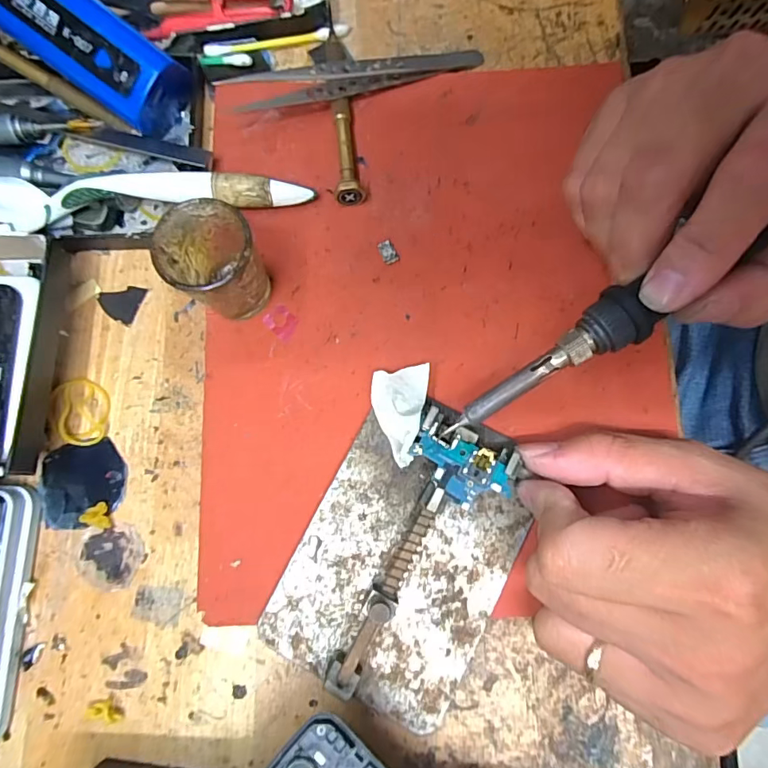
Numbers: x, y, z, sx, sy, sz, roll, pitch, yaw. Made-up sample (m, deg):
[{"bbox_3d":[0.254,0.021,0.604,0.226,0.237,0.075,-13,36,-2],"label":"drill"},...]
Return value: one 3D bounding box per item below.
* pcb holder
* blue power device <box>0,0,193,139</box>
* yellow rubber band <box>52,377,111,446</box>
[{"bbox_3d":[0.009,0.066,0.188,0.079,0.017,0.114,27,81,6],"label":"pcb holder"},{"bbox_3d":[-0.153,-0.166,0.207,0.129,0.035,0.040,34,81,-17],"label":"blue power device"},{"bbox_3d":[-0.137,0.012,0.216,0.024,0.004,0.031,-20,79,-3],"label":"yellow rubber band"}]

